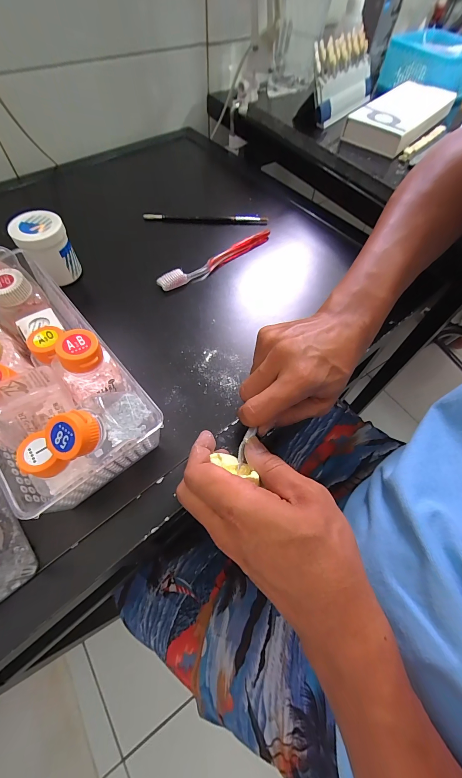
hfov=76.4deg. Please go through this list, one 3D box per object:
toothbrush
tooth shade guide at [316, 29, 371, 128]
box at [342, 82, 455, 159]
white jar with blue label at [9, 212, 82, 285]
[{"bbox_3d":[-0.015,-0.184,0.415,0.193,0.018,0.018,-34,67,-20],"label":"toothbrush"},{"bbox_3d":[0.181,-0.512,0.483,0.022,0.097,0.172,22,60,40],"label":"tooth shade guide"},{"bbox_3d":[0.273,-0.432,0.467,0.093,0.038,0.220,37,65,17],"label":"box"},{"bbox_3d":[-0.220,-0.168,0.356,0.053,0.068,0.050,1,60,-2],"label":"white jar with blue label"}]

